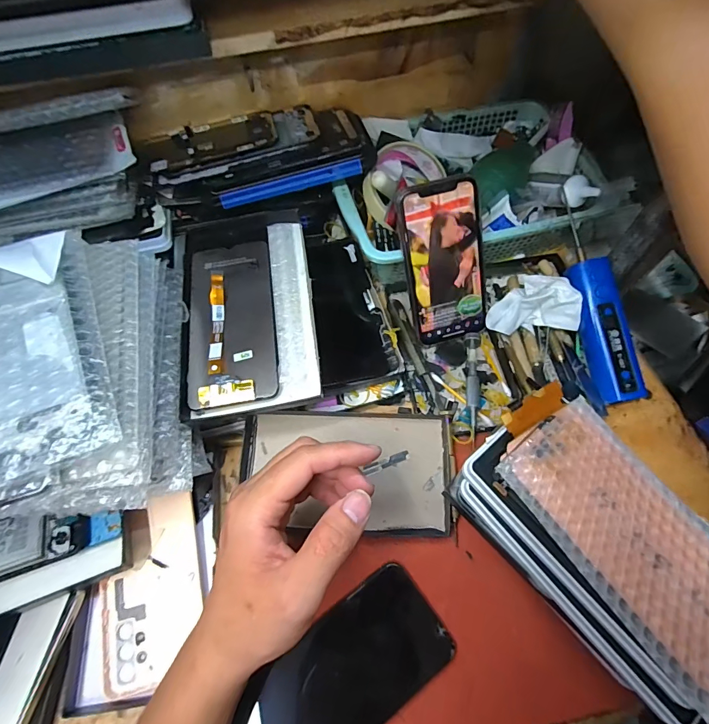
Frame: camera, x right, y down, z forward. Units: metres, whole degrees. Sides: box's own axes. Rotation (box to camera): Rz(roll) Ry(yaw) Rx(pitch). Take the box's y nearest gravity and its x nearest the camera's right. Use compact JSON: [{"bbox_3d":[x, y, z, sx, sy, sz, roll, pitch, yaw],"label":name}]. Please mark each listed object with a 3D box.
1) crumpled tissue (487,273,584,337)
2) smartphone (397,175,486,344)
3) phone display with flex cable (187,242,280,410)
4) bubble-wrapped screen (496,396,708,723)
[{"bbox_3d":[0.172,-0.055,0.393,0.076,0.045,0.049,1,64,2],"label":"crumpled tissue"},{"bbox_3d":[0.085,-0.090,0.374,0.071,0.145,0.004,-15,25,-4],"label":"smartphone"},{"bbox_3d":[-0.102,-0.038,0.334,0.070,0.011,0.151,-9,64,-3],"label":"phone display with flex cable"},{"bbox_3d":[0.179,0.109,0.257,0.088,0.008,0.165,-33,67,-14],"label":"bubble-wrapped screen"}]

